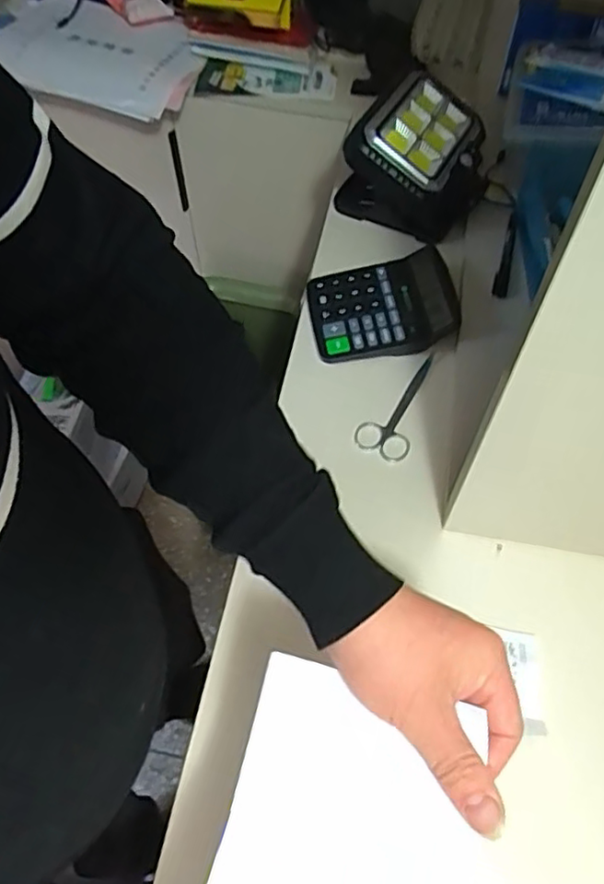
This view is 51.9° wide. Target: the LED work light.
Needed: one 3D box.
[{"bbox_3d":[0.123,-0.309,0.675,0.156,0.094,0.143,10,58,6],"label":"LED work light"}]

